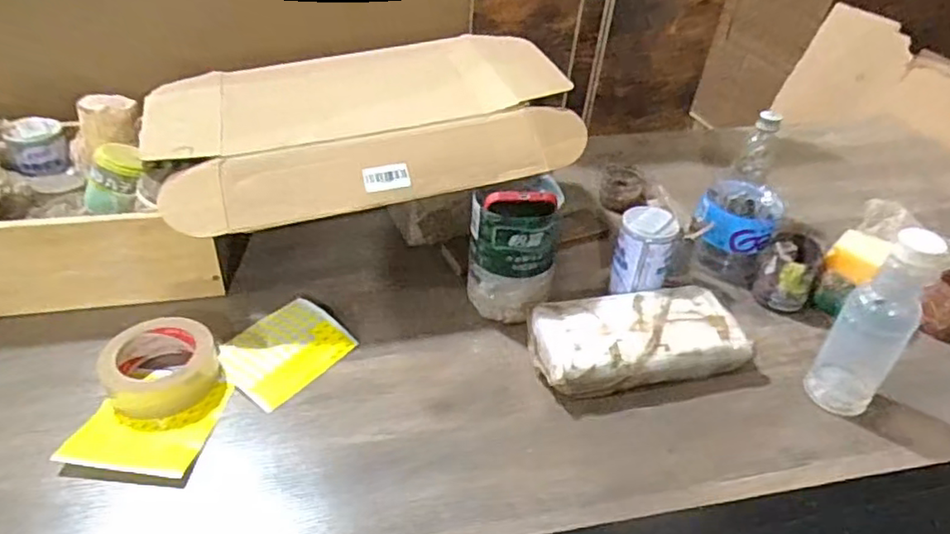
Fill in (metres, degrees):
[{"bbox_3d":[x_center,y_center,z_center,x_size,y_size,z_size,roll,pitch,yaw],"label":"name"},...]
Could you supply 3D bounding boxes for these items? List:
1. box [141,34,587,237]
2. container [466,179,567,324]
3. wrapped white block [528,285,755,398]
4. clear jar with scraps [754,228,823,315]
[{"bbox_3d":[-0.141,-0.198,0.816,0.510,0.089,0.360,-11,40,-19],"label":"box"},{"bbox_3d":[0.046,-0.024,0.740,0.106,0.165,0.100,8,38,5],"label":"container"},{"bbox_3d":[0.183,0.082,0.711,0.238,0.058,0.117,-5,38,-11],"label":"wrapped white block"},{"bbox_3d":[0.402,0.005,0.803,0.067,0.079,0.066,2,37,-2],"label":"clear jar with scraps"}]

